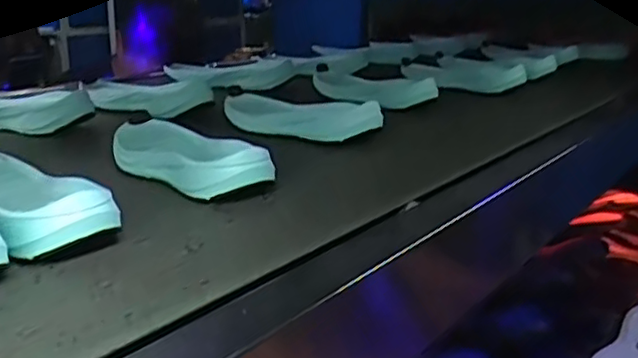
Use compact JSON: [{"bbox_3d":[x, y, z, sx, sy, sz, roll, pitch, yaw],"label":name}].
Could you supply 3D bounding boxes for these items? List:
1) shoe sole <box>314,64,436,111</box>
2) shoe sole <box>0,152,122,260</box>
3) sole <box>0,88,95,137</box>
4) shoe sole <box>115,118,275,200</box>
[{"bbox_3d":[0.065,-0.149,1.012,0.087,0.033,0.252,-13,25,-30],"label":"shoe sole"},{"bbox_3d":[-0.242,0.011,0.515,0.083,0.038,0.228,-15,23,-40],"label":"shoe sole"},{"bbox_3d":[-0.382,-0.088,0.817,0.237,0.043,0.077,9,19,26],"label":"sole"},{"bbox_3d":[-0.133,-0.029,0.642,0.083,0.036,0.227,-17,27,-37],"label":"shoe sole"}]

